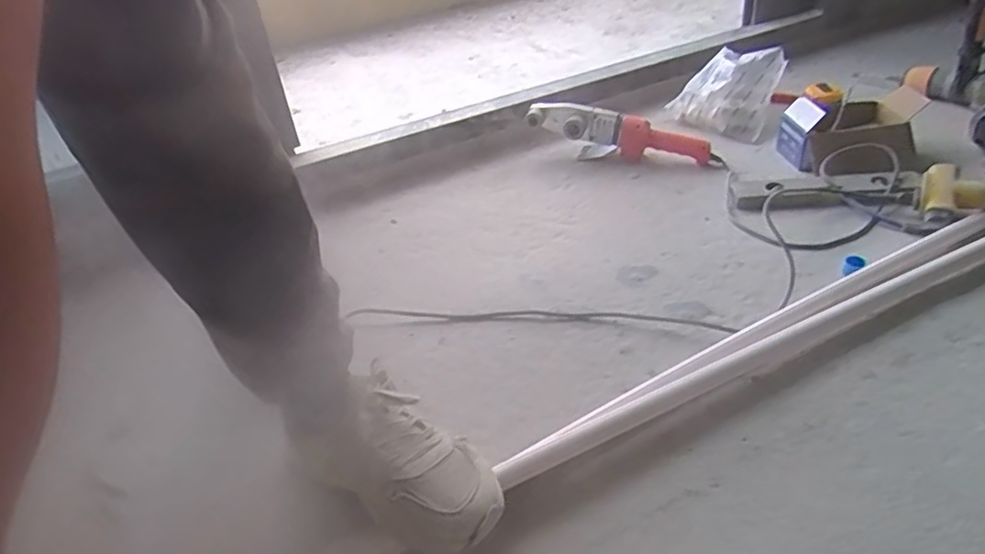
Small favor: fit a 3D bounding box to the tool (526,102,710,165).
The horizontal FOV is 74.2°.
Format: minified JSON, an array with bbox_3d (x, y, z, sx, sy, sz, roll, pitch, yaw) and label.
[{"bbox_3d":[0.228,-0.252,1.181,0.337,0.085,0.054,13,38,1],"label":"tool"}]

